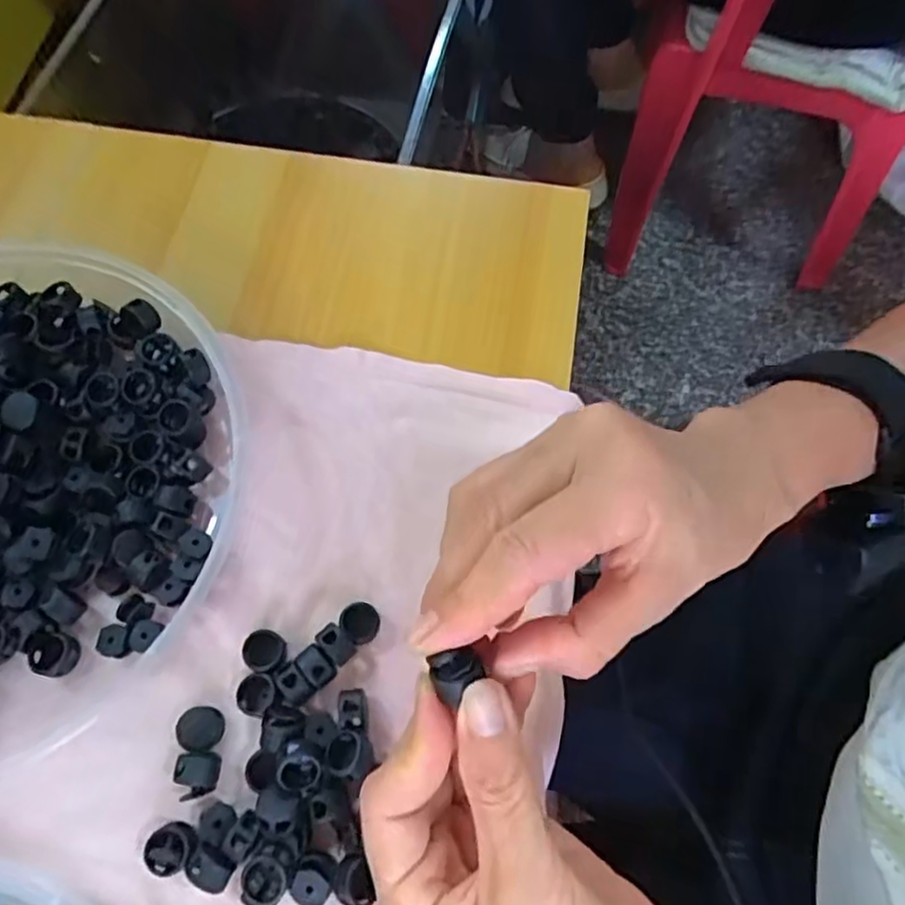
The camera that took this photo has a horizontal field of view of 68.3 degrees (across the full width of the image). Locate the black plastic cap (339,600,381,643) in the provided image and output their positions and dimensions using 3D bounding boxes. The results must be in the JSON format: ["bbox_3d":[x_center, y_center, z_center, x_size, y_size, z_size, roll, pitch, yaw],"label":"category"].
[{"bbox_3d":[-0.040,0.073,0.286,0.016,0.012,0.016,0,67,-1],"label":"black plastic cap"}]

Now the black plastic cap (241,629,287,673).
[{"bbox_3d":[-0.079,0.084,0.282,0.016,0.010,0.017,0,67,-1],"label":"black plastic cap"}]

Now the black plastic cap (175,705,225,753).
[{"bbox_3d":[-0.102,0.112,0.271,0.017,0.011,0.016,0,67,-1],"label":"black plastic cap"}]

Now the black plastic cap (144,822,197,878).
[{"bbox_3d":[-0.107,0.151,0.255,0.018,0.011,0.016,-26,70,-11],"label":"black plastic cap"}]

